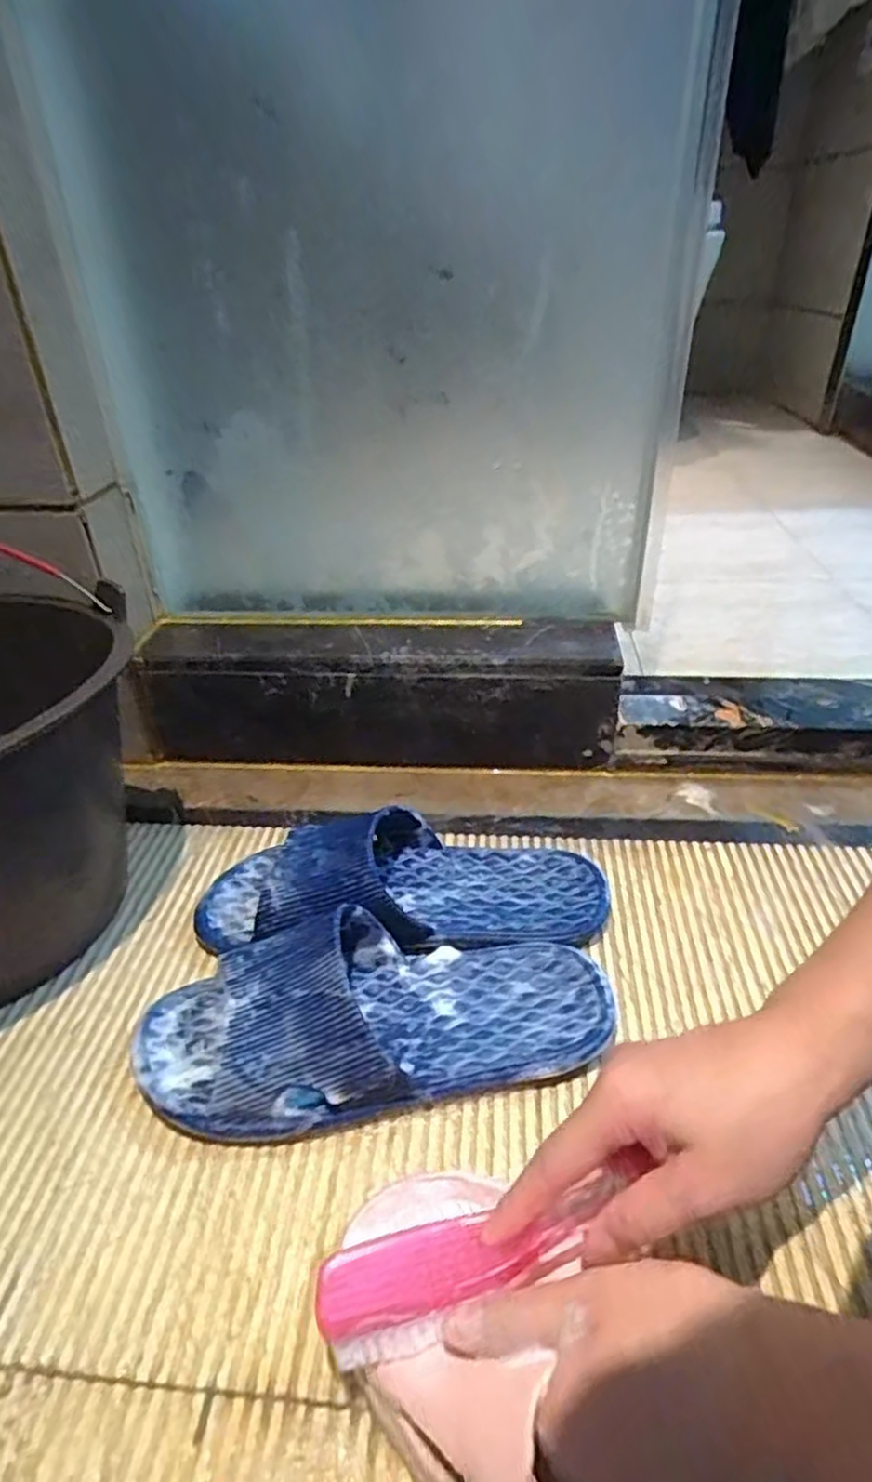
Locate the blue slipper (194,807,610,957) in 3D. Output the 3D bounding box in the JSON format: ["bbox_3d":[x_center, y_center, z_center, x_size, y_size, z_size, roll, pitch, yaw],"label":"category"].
[{"bbox_3d":[-0.025,0.092,0.506,0.278,0.055,0.113,-4,34,-3],"label":"blue slipper"}]

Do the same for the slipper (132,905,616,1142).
[{"bbox_3d":[-0.036,0.155,0.427,0.272,0.055,0.113,-6,34,-7],"label":"slipper"}]

